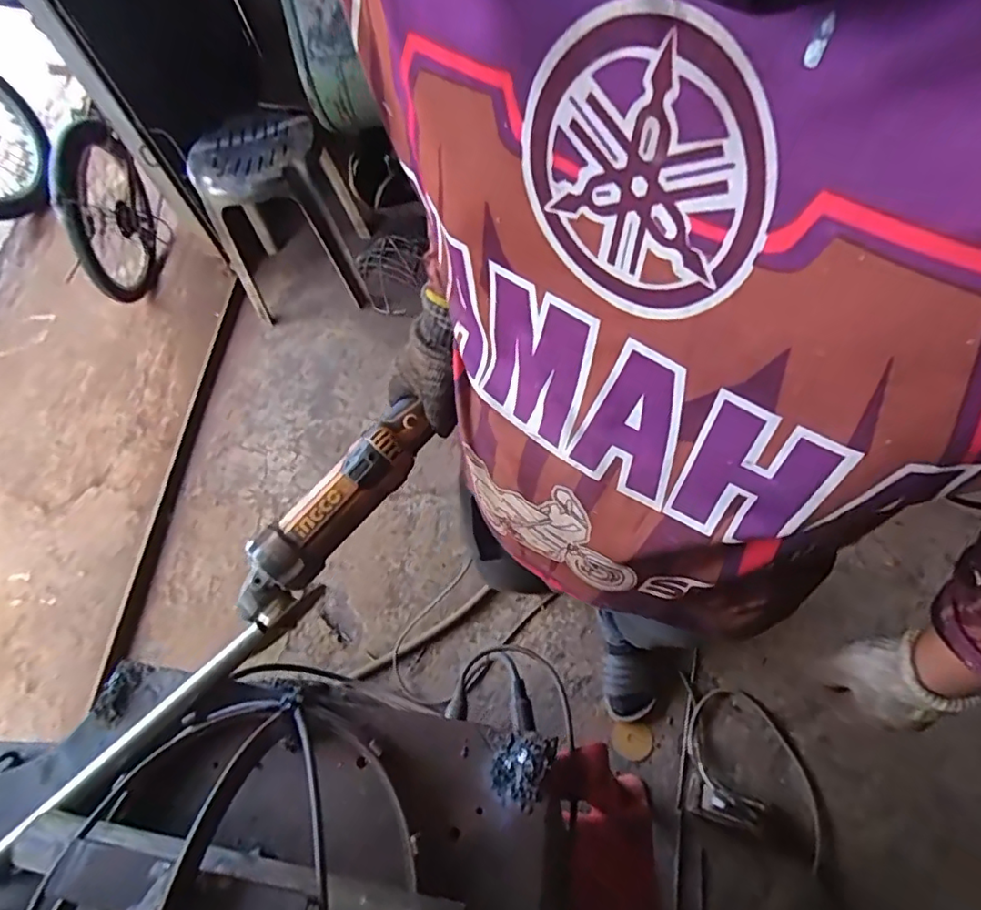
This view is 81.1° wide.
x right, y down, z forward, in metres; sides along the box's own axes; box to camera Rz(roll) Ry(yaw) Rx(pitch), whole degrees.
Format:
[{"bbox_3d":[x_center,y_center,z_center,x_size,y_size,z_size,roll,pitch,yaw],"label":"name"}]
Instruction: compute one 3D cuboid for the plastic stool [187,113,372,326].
[{"bbox_3d":[-0.575,-0.672,1.625,0.369,0.458,0.377,-9,58,-3],"label":"plastic stool"}]

